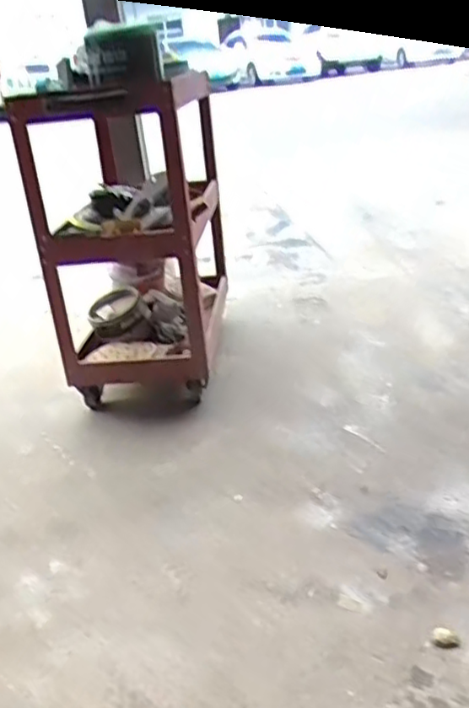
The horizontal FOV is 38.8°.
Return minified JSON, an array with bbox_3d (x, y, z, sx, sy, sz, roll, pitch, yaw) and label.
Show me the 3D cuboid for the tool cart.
[{"bbox_3d":[-0.233,-0.332,1.620,0.362,0.733,0.592,-5,24,3],"label":"tool cart"}]

